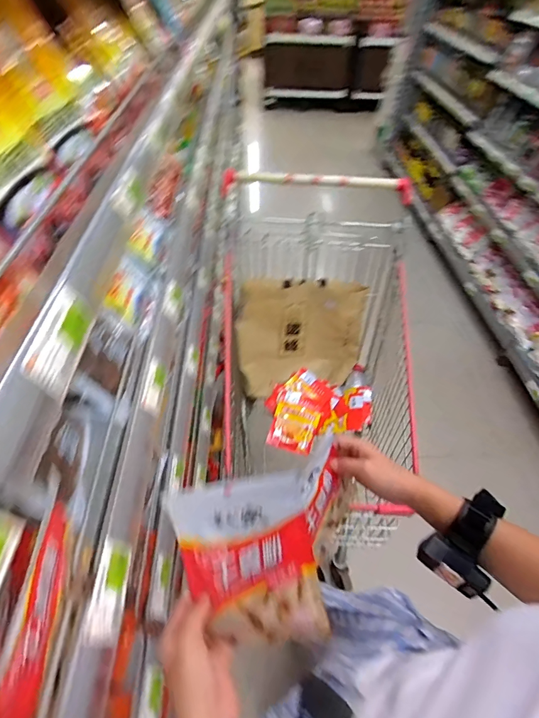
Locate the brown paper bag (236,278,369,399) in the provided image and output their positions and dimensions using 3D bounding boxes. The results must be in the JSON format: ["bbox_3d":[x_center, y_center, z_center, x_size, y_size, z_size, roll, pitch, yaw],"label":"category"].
[{"bbox_3d":[0.094,-0.064,1.148,0.373,0.348,0.056,-5,32,-5],"label":"brown paper bag"}]

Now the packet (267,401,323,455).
[{"bbox_3d":[0.071,0.201,1.127,0.129,0.040,0.131,19,78,4],"label":"packet"}]

